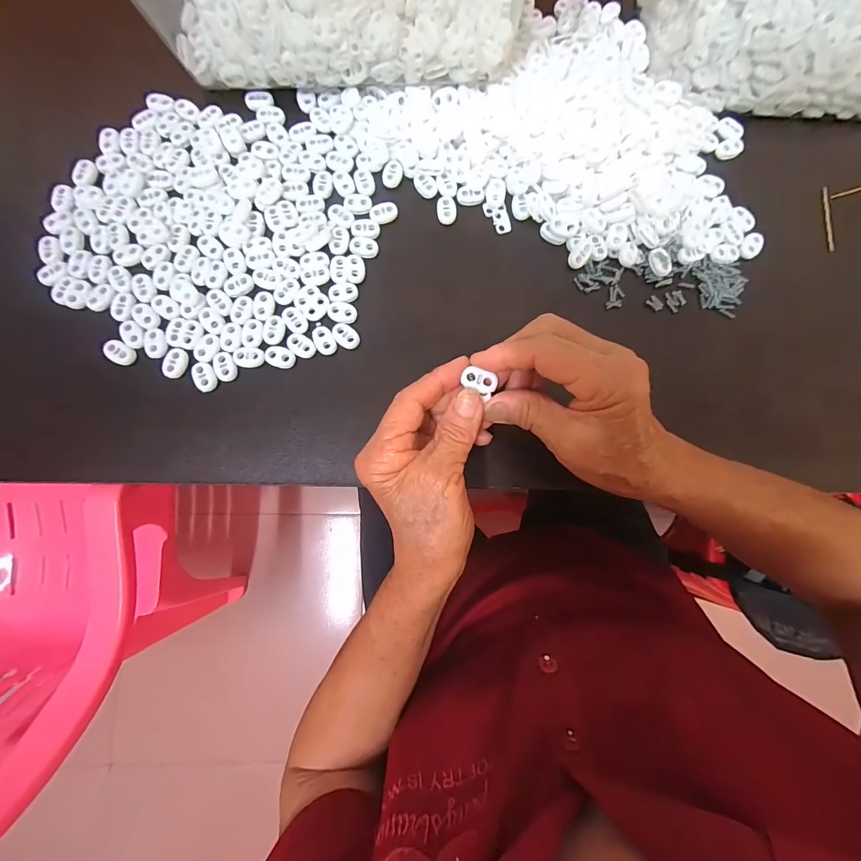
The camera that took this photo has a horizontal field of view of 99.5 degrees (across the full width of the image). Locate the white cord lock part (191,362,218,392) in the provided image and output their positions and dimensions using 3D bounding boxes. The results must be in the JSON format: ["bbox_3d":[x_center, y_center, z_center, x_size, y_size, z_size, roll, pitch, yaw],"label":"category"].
[{"bbox_3d":[-0.166,-0.040,0.269,0.015,0.004,0.022,-25,84,-5],"label":"white cord lock part"}]

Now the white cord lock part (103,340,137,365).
[{"bbox_3d":[-0.228,-0.057,0.267,0.020,0.006,0.015,30,83,2],"label":"white cord lock part"}]

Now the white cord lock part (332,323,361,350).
[{"bbox_3d":[-0.064,-0.072,0.279,0.016,0.005,0.022,-39,85,-6],"label":"white cord lock part"}]

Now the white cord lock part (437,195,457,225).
[{"bbox_3d":[0.013,-0.179,0.295,0.015,0.004,0.023,-8,83,-3],"label":"white cord lock part"}]

